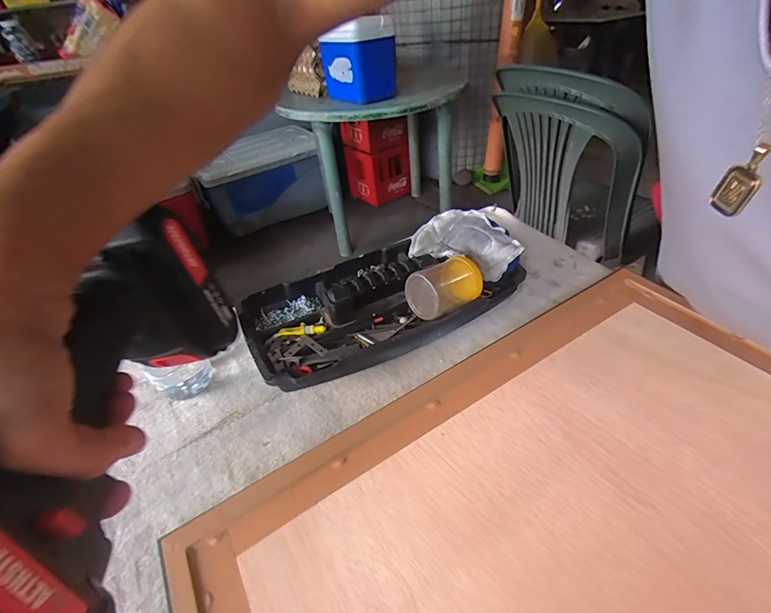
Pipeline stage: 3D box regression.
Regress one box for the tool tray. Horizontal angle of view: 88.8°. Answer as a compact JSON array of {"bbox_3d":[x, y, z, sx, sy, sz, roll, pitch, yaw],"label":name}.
[{"bbox_3d":[-0.006,-0.015,0.517,0.350,0.067,0.178,-22,42,-17],"label":"tool tray"}]

